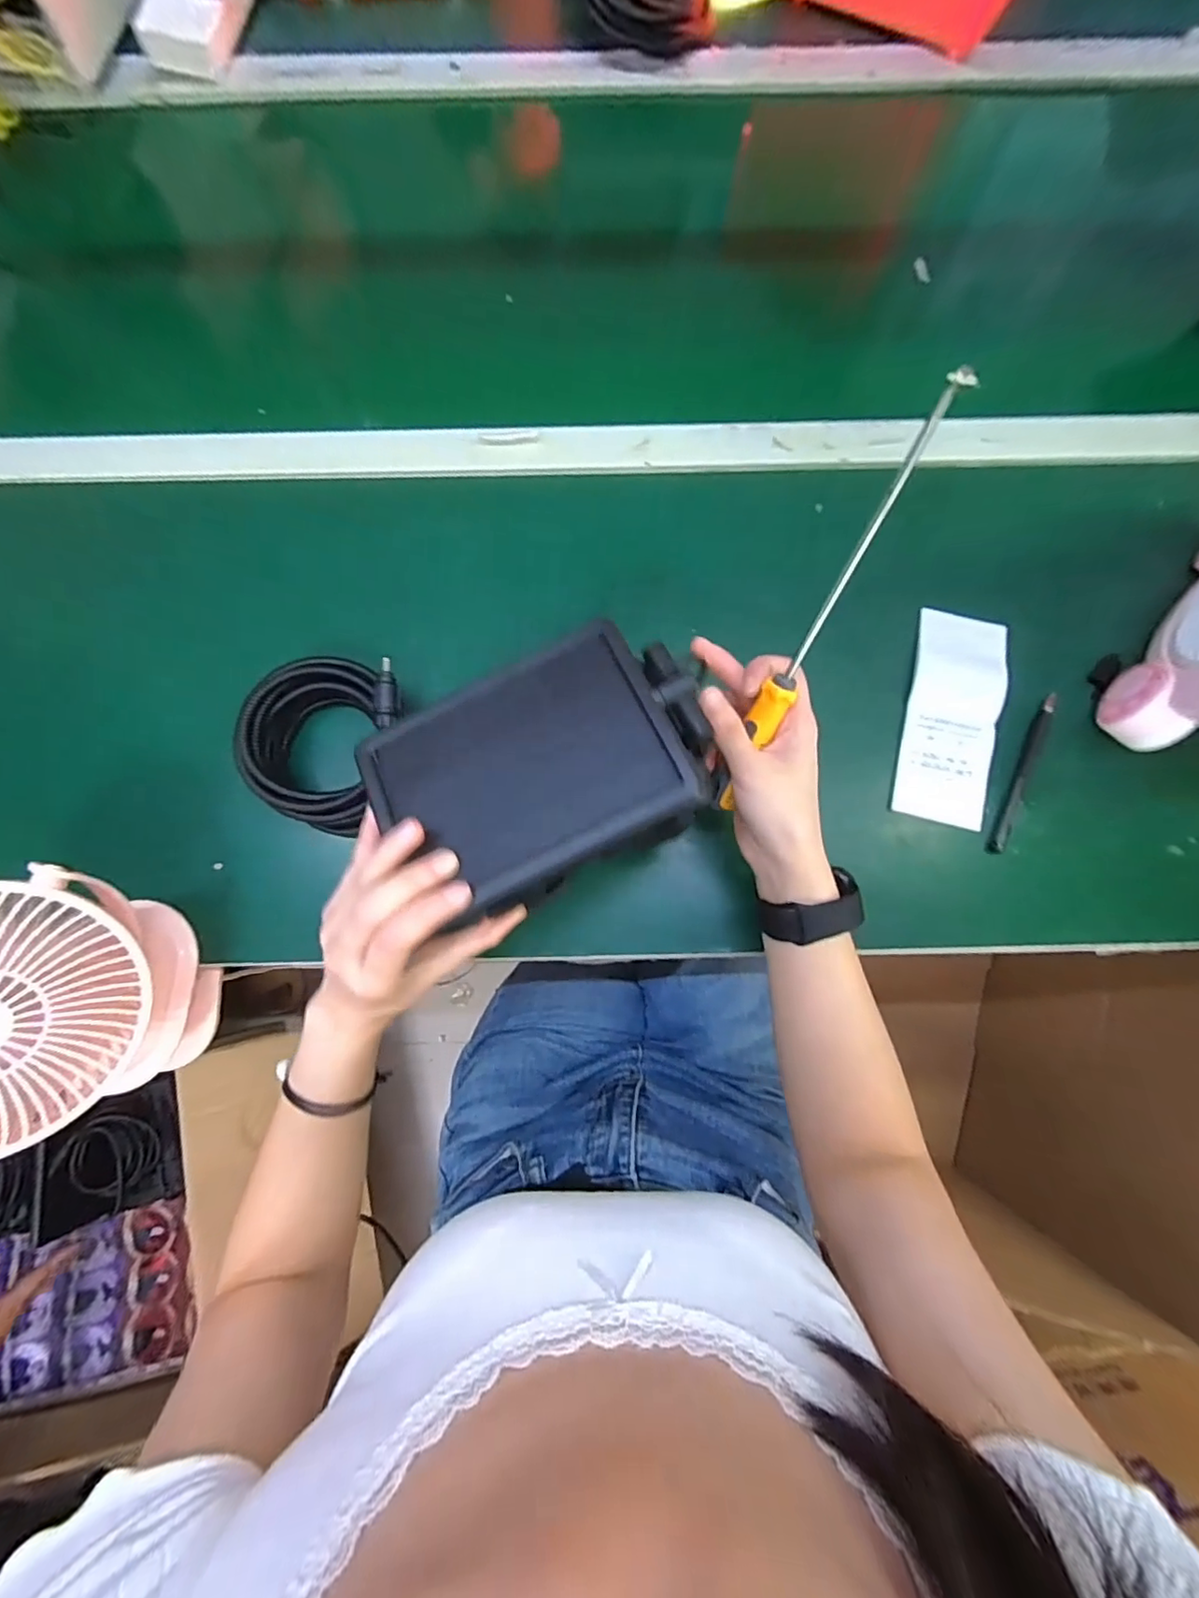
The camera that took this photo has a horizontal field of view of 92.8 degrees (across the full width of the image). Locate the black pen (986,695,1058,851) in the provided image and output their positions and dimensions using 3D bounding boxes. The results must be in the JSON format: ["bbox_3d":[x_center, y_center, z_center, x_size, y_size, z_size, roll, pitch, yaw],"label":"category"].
[{"bbox_3d":[0.320,-0.019,0.428,0.015,0.011,0.128,24,80,5],"label":"black pen"}]

